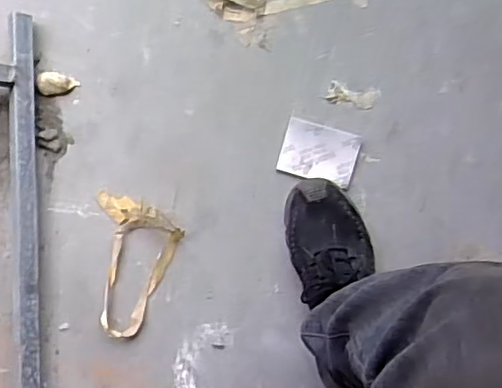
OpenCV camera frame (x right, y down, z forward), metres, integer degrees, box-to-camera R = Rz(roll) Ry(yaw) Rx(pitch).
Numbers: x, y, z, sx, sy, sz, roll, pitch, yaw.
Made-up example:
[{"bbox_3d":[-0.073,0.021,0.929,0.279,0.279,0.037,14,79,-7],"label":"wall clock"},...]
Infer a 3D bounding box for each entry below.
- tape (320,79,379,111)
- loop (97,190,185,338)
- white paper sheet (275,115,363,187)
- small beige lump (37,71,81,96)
[{"bbox_3d":[0.138,-0.135,0.828,0.073,0.006,0.032,11,85,0],"label":"tape"},{"bbox_3d":[-0.145,0.090,0.796,0.107,0.021,0.188,-3,85,-2],"label":"loop"},{"bbox_3d":[0.094,-0.056,0.816,0.100,0.006,0.075,16,85,0],"label":"white paper sheet"},{"bbox_3d":[-0.260,-0.147,0.816,0.051,0.012,0.032,8,85,-1],"label":"small beige lump"}]

